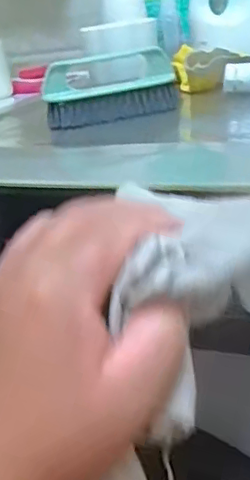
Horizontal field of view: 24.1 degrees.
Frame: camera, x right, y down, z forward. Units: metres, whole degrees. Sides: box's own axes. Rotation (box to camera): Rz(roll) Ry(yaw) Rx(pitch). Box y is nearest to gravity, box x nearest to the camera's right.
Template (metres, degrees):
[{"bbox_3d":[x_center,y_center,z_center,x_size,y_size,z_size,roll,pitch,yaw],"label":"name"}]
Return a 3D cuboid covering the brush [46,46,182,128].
[{"bbox_3d":[-0.013,-0.152,0.586,0.135,0.061,0.046,-10,22,-6],"label":"brush"}]

